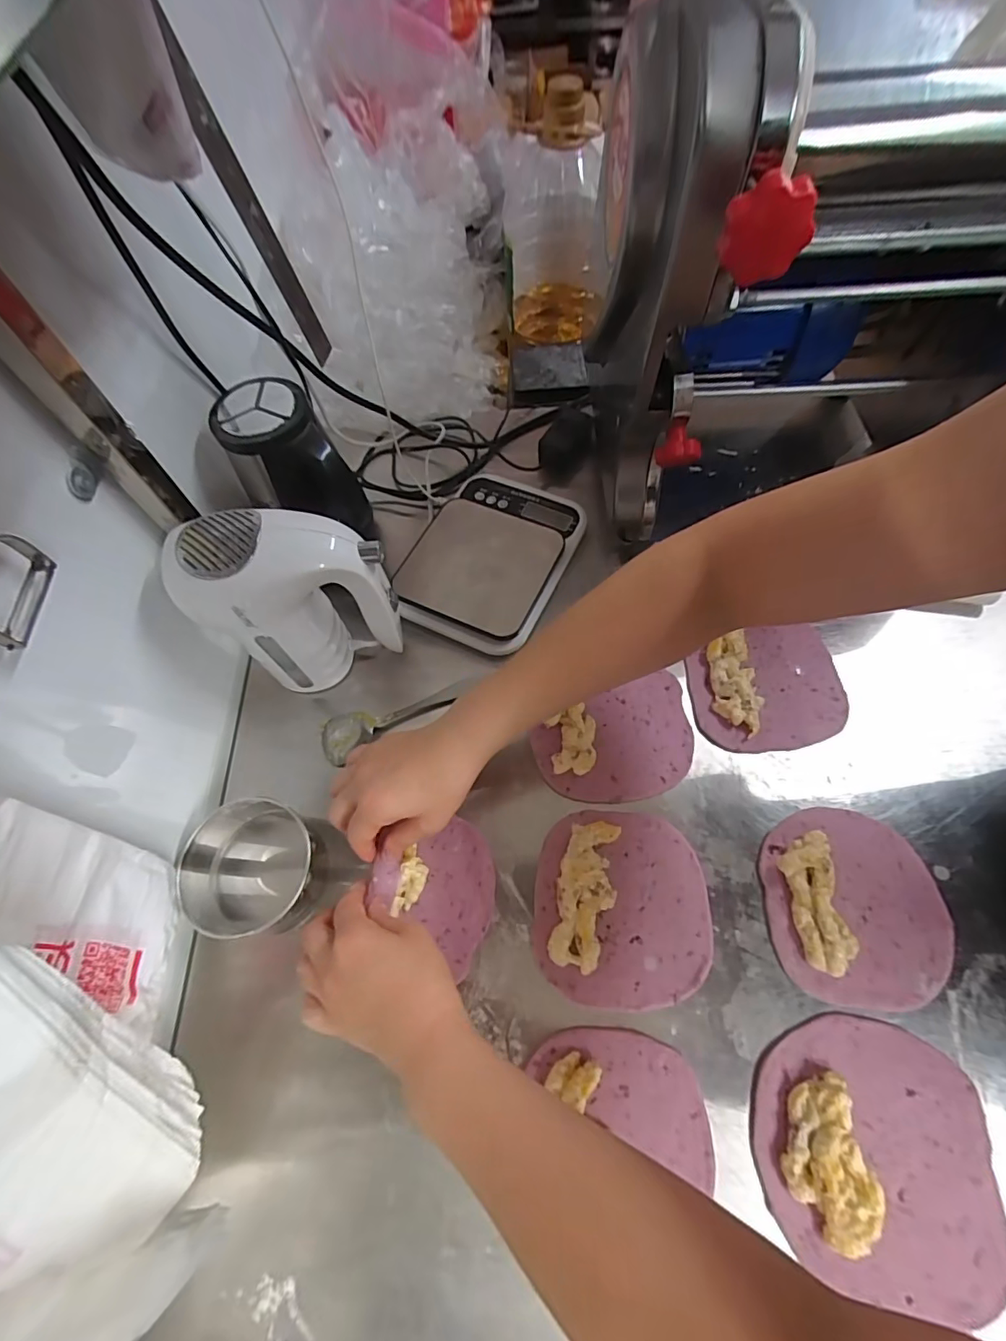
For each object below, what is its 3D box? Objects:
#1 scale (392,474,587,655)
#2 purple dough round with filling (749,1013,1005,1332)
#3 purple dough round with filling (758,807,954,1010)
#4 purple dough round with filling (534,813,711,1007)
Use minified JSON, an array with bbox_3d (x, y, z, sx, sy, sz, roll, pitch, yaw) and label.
[{"bbox_3d":[-0.009,-0.123,0.531,0.145,0.028,0.201,20,66,11],"label":"scale"},{"bbox_3d":[0.241,0.307,0.330,0.145,0.018,0.138,-1,64,1],"label":"purple dough round with filling"},{"bbox_3d":[0.269,0.173,0.391,0.128,0.023,0.133,-1,64,1],"label":"purple dough round with filling"},{"bbox_3d":[0.092,0.179,0.399,0.131,0.021,0.136,-1,64,1],"label":"purple dough round with filling"}]

